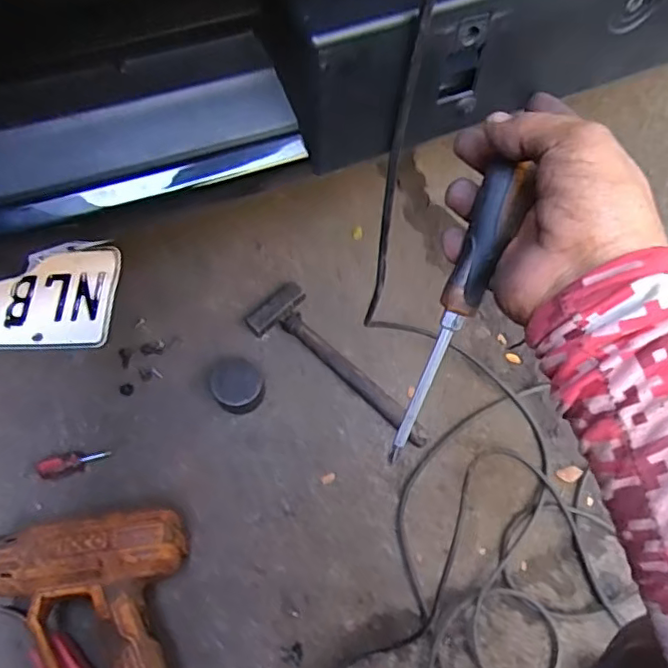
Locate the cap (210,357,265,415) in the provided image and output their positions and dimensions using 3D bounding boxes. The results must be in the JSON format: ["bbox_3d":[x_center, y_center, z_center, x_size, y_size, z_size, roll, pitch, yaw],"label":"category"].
[{"bbox_3d":[-0.113,0.061,0.690,0.058,0.044,0.057,0,64,-1],"label":"cap"}]

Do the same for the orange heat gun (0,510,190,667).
[{"bbox_3d":[-0.264,0.275,0.566,0.234,0.070,0.180,-4,66,-2],"label":"orange heat gun"}]

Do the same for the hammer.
[{"bbox_3d":[-0.003,0.045,0.702,0.081,0.030,0.259,-35,69,-16],"label":"hammer"}]

